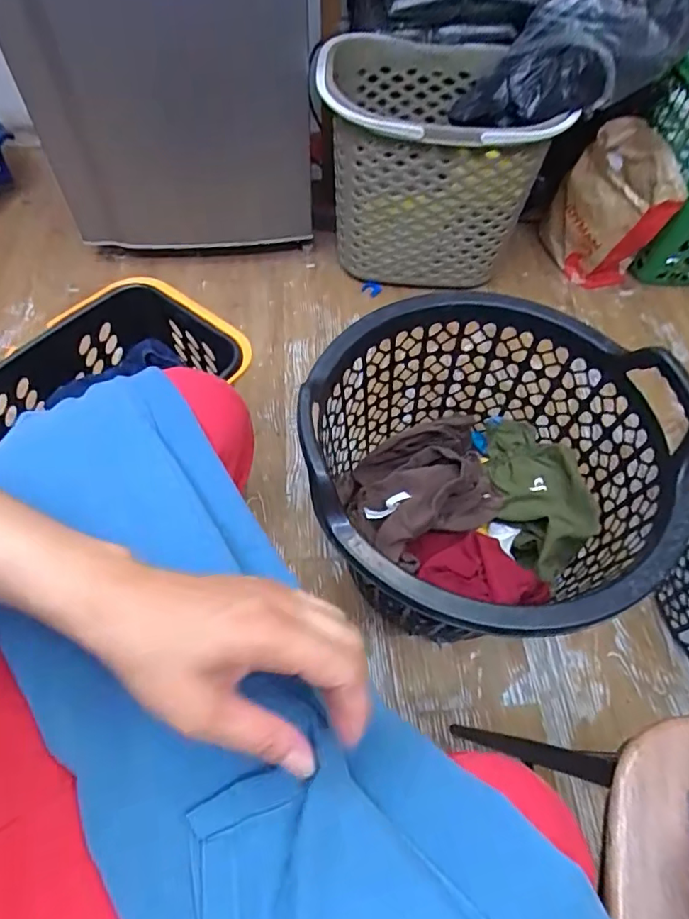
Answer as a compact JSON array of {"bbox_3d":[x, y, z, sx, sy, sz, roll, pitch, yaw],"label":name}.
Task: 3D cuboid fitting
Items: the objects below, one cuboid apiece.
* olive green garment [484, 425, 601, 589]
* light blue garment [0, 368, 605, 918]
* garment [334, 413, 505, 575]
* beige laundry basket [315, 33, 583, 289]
[{"bbox_3d":[0.292,0.040,0.827,0.125,0.092,0.263,-8,60,-7],"label":"olive green garment"},{"bbox_3d":[-0.086,0.119,0.351,0.193,0.046,0.508,-29,60,-18],"label":"light blue garment"},{"bbox_3d":[0.127,0.024,0.794,0.267,0.129,0.182,-26,64,-17],"label":"garment"},{"bbox_3d":[0.158,-0.604,1.149,0.381,0.345,0.309,-2,59,-4],"label":"beige laundry basket"}]

